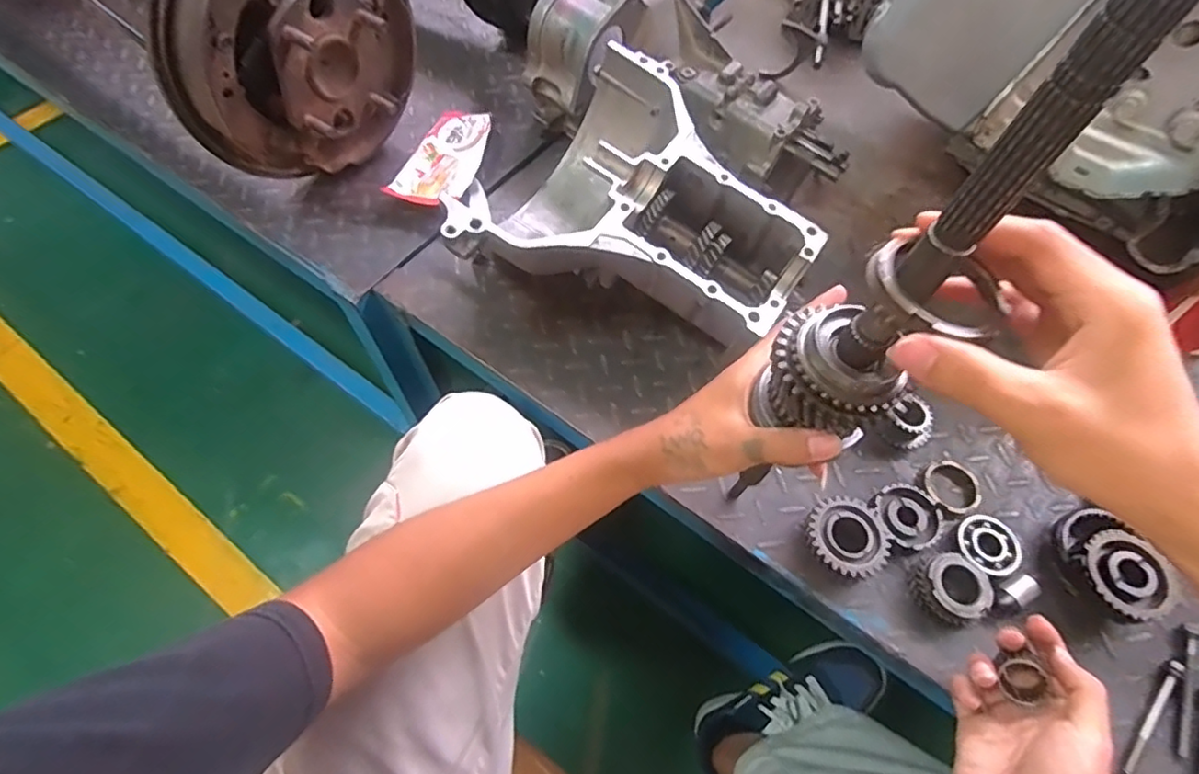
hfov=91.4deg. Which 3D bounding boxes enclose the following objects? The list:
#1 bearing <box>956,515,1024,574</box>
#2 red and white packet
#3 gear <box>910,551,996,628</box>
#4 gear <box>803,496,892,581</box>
[{"bbox_3d":[0.337,0.134,0.498,0.056,0.015,0.051,1,62,-2],"label":"bearing"},{"bbox_3d":[-0.181,-0.271,0.701,0.085,0.025,0.153,17,62,7],"label":"red and white packet"},{"bbox_3d":[0.287,0.165,0.475,0.053,0.028,0.053,18,62,7],"label":"gear"},{"bbox_3d":[0.205,0.129,0.492,0.062,0.030,0.066,1,62,-2],"label":"gear"}]

